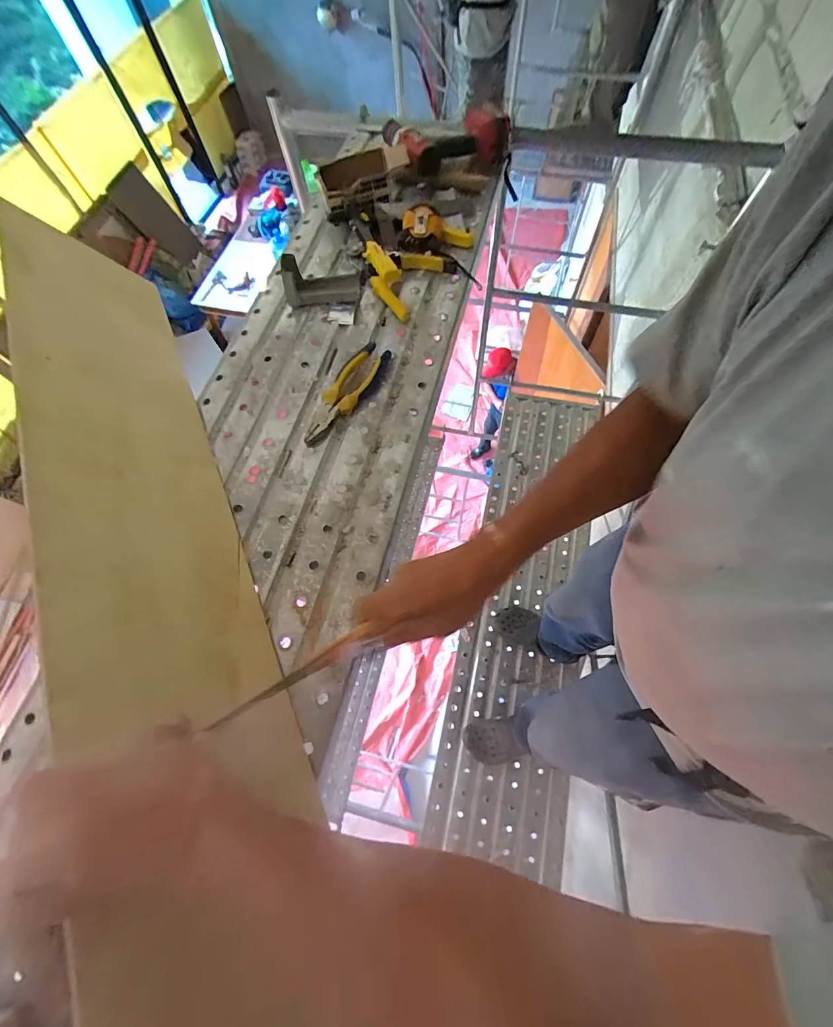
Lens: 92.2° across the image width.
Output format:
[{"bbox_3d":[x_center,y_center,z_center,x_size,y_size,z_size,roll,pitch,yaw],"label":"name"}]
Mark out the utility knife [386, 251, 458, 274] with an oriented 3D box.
[{"bbox_3d":[0.011,-0.478,0.761,0.129,0.026,0.031,6,68,4],"label":"utility knife"}]

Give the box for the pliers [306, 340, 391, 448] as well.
[{"bbox_3d":[-0.113,-0.193,0.639,0.046,0.034,0.208,34,72,14],"label":"pliers"}]

